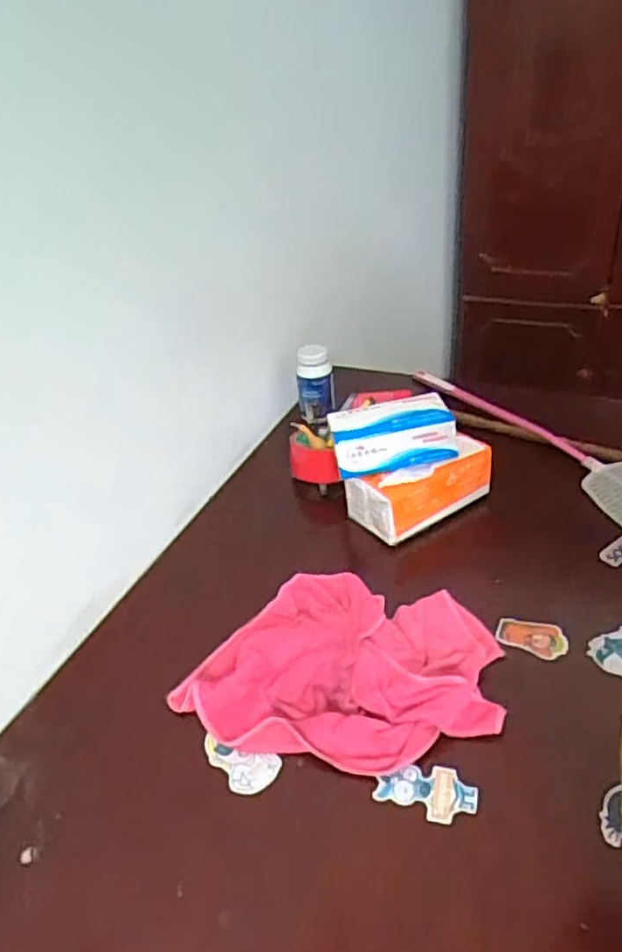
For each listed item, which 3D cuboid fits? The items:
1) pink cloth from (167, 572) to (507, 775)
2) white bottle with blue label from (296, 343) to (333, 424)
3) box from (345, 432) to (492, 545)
[{"bbox_3d":[0.038,0.174,0.647,0.269,0.038,0.215,10,39,21],"label":"pink cloth"},{"bbox_3d":[0.006,-0.134,1.014,0.056,0.123,0.046,-6,34,1],"label":"white bottle with blue label"},{"bbox_3d":[0.134,0.007,0.825,0.167,0.072,0.083,-23,39,-20],"label":"box"}]

